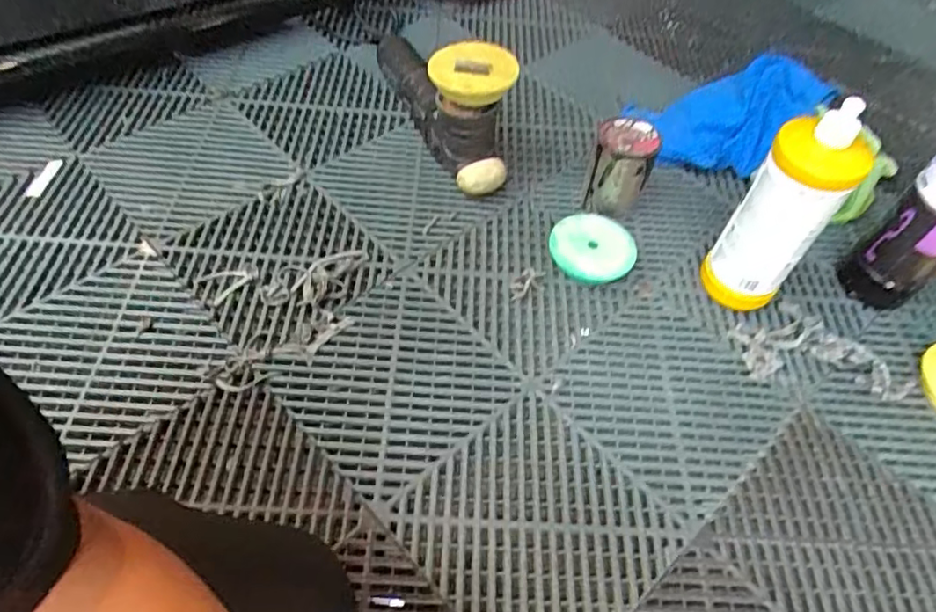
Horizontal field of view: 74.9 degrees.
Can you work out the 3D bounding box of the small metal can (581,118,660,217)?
[{"bbox_3d":[0.186,-0.167,0.758,0.070,0.104,0.071,16,53,7],"label":"small metal can"}]

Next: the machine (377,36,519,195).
[{"bbox_3d":[-0.044,-0.297,0.827,0.095,0.158,0.330,-18,44,-18],"label":"machine"}]

